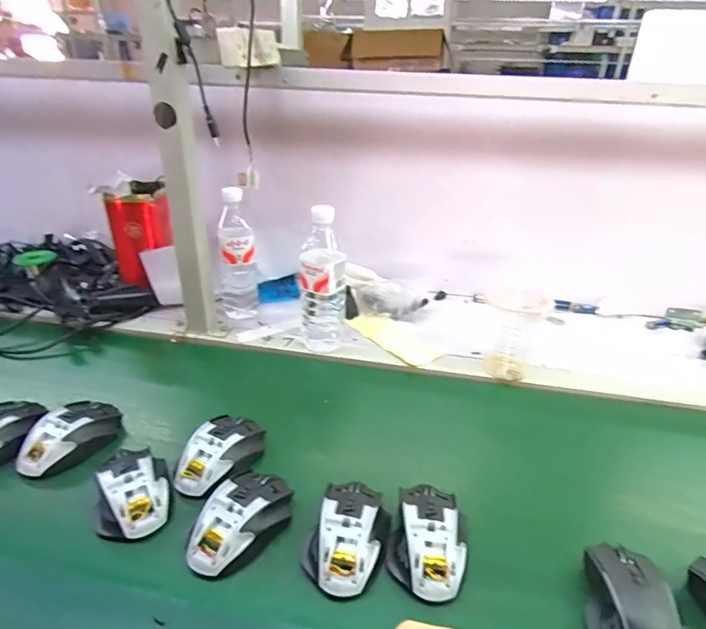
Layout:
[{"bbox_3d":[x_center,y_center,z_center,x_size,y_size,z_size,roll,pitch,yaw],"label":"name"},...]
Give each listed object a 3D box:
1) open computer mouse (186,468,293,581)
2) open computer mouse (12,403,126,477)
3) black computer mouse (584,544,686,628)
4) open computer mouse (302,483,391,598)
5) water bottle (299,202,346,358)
[{"bbox_3d":[-0.108,0.199,0.470,0.067,0.037,0.115,18,32,25],"label":"open computer mouse"},{"bbox_3d":[-0.339,0.142,0.571,0.070,0.035,0.116,17,31,24],"label":"open computer mouse"},{"bbox_3d":[0.234,0.246,0.402,0.060,0.036,0.107,9,29,9],"label":"black computer mouse"},{"bbox_3d":[-0.004,0.208,0.458,0.069,0.033,0.102,11,29,14],"label":"open computer mouse"},{"bbox_3d":[-0.047,-0.045,0.733,0.070,0.223,0.058,1,29,-4],"label":"water bottle"}]

